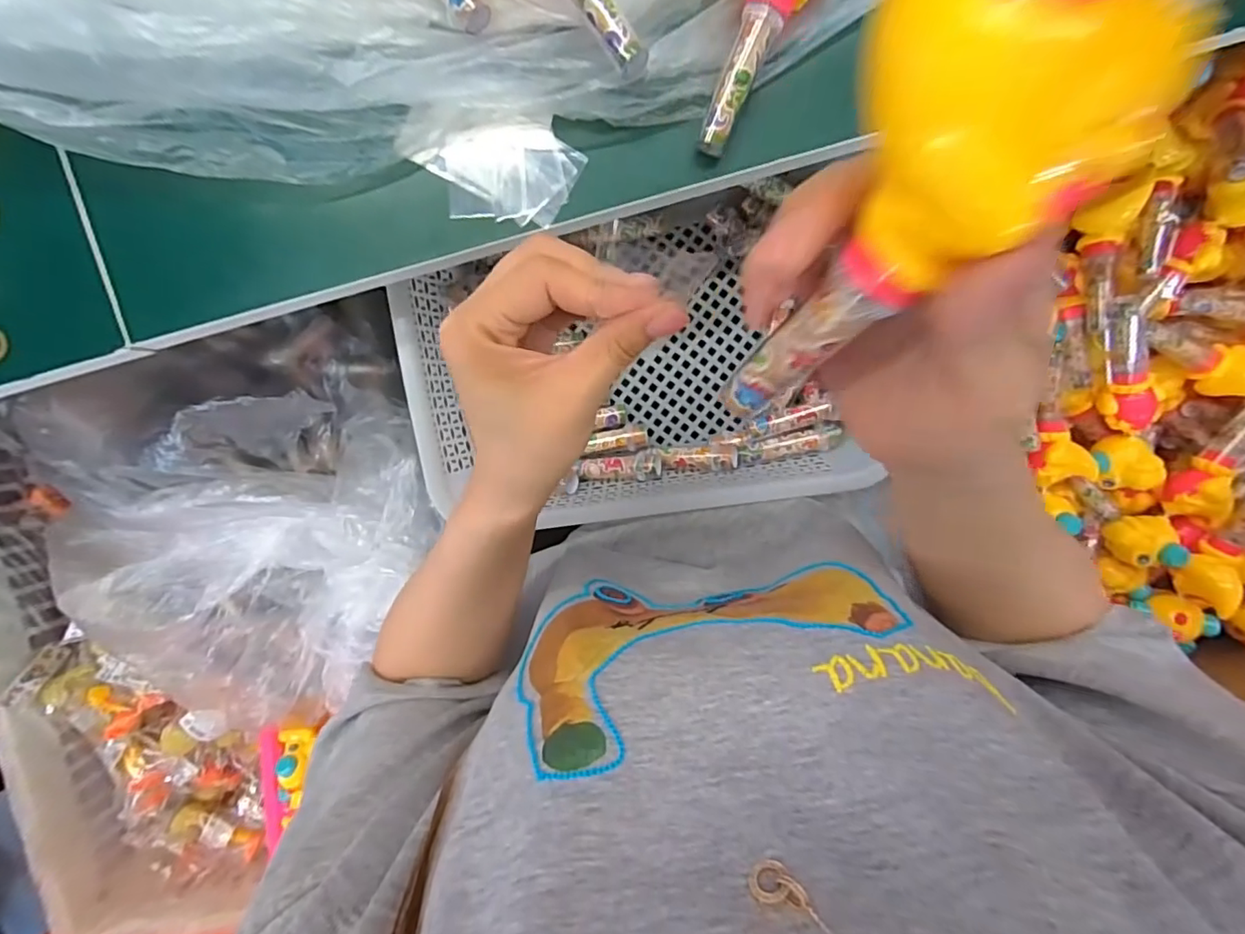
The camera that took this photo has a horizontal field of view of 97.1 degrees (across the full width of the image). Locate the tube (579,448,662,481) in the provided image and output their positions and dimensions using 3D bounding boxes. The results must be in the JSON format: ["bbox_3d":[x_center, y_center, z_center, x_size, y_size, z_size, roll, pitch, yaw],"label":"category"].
[{"bbox_3d":[-0.002,0.000,0.459,0.068,0.017,0.023,-5,97,17],"label":"tube"}]

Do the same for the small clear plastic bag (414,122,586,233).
[{"bbox_3d":[-0.074,-0.178,0.334,0.097,0.007,0.055,8,97,1],"label":"small clear plastic bag"}]

